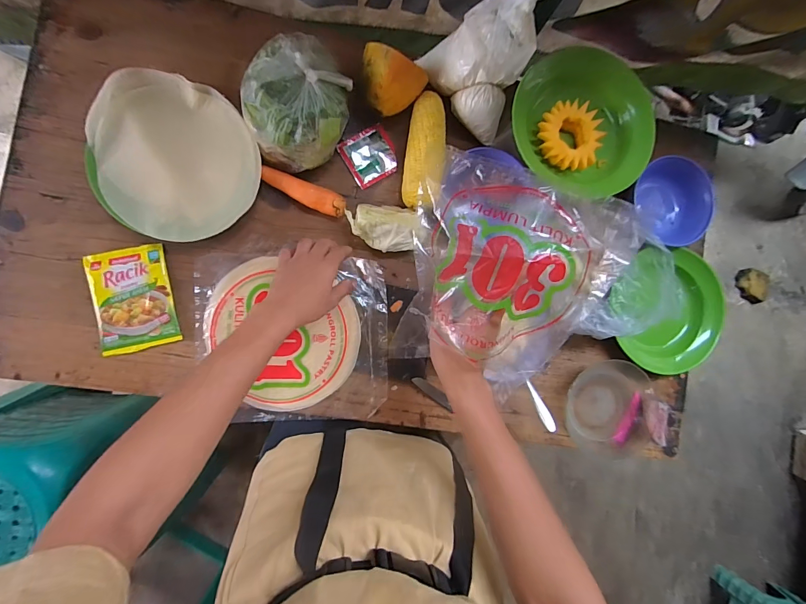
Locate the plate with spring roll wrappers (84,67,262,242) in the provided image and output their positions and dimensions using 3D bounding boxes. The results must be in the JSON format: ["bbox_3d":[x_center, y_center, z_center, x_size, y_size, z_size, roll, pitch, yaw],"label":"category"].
[{"bbox_3d":[-0.319,-0.200,0.514,0.209,0.021,0.232,-31,95,-4],"label":"plate with spring roll wrappers"}]

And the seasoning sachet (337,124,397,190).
[{"bbox_3d":[-0.052,-0.231,0.593,0.079,0.005,0.081,-30,88,-8],"label":"seasoning sachet"}]

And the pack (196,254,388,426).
[{"bbox_3d":[-0.165,0.056,0.571,0.279,0.023,0.245,1,92,-6],"label":"pack"}]

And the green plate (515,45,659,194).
[{"bbox_3d":[0.264,-0.254,0.542,0.215,0.050,0.191,9,91,-6],"label":"green plate"}]

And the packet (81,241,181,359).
[{"bbox_3d":[-0.383,-0.005,0.535,0.102,0.016,0.145,-13,94,-6],"label":"packet"}]

